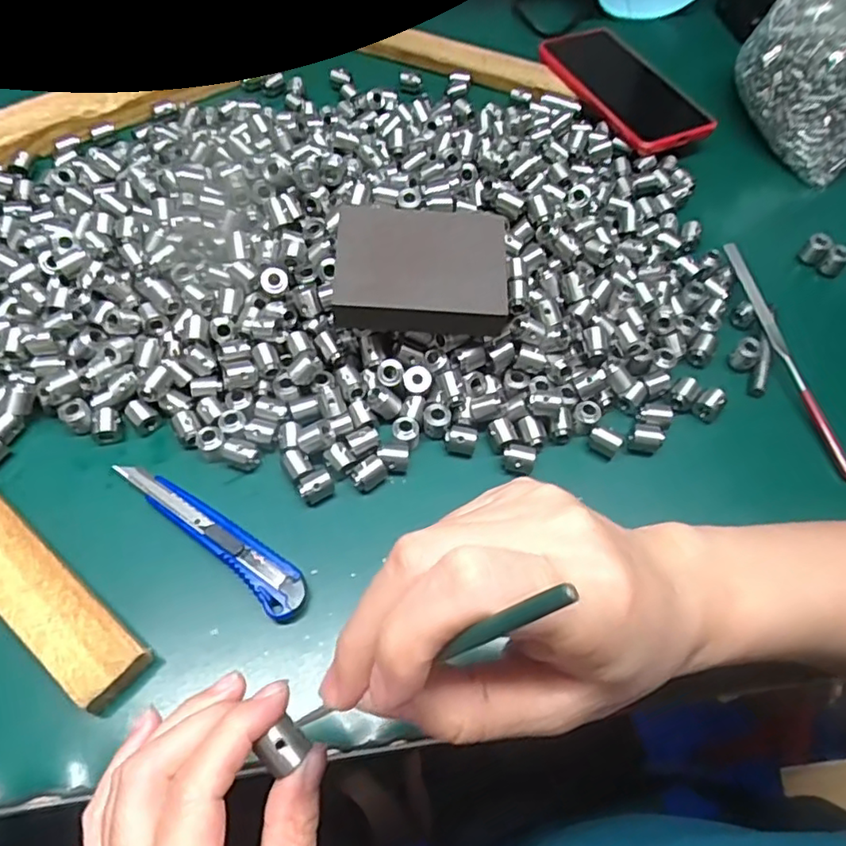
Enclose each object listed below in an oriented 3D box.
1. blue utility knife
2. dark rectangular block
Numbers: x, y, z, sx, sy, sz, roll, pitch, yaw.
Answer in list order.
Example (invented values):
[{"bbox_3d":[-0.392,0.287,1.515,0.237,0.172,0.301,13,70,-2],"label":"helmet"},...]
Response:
[{"bbox_3d":[-0.116,0.060,0.337,0.131,0.009,0.024,34,65,15],"label":"blue utility knife"},{"bbox_3d":[0.001,-0.089,0.363,0.102,0.030,0.068,2,89,-4],"label":"dark rectangular block"}]

